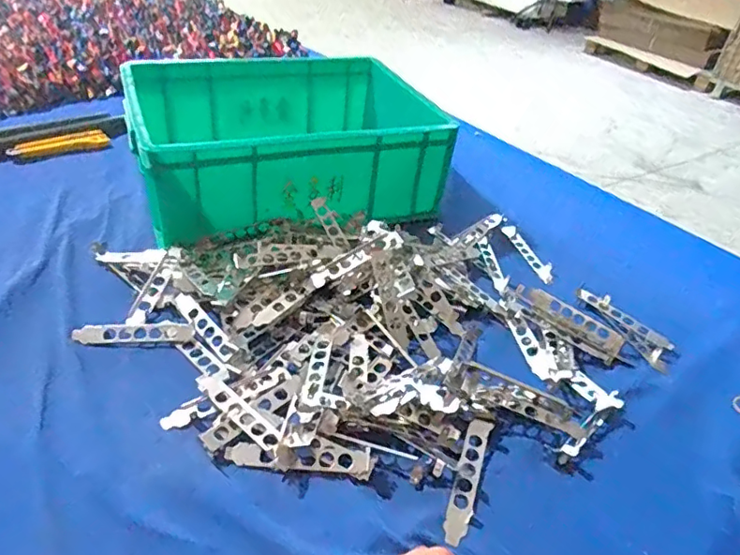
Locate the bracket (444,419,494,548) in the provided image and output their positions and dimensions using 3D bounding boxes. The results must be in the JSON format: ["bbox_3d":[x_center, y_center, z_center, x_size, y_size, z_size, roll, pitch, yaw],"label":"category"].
[{"bbox_3d":[0.083,0.168,0.468,0.020,0.005,0.118,16,38,12],"label":"bracket"}]

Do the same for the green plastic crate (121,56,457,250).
[{"bbox_3d":[-0.130,-0.202,0.806,0.401,0.130,0.329,-14,41,-24],"label":"green plastic crate"}]

